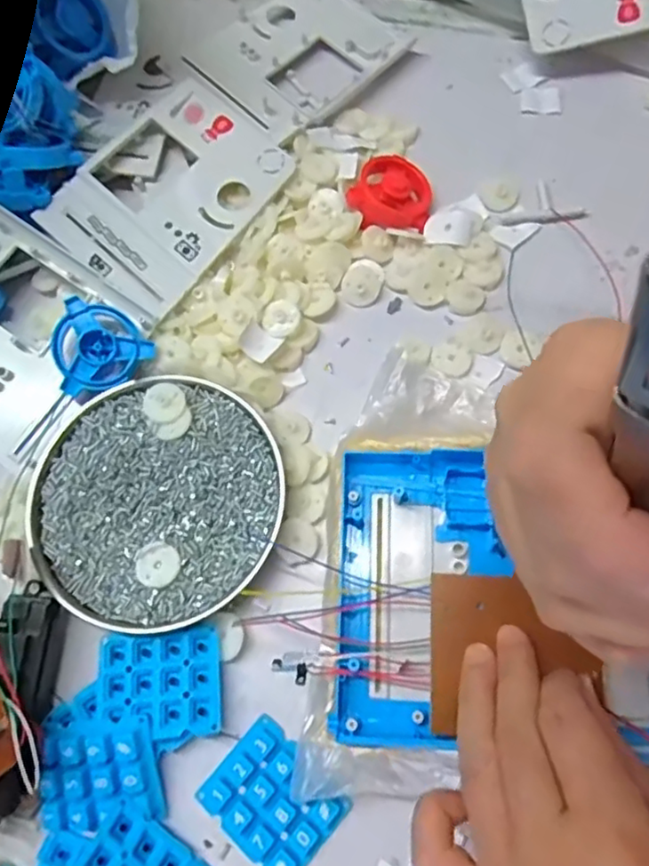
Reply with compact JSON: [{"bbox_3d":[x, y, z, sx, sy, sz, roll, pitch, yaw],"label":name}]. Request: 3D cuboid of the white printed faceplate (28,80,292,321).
[{"bbox_3d":[-0.097,-0.156,0.399,0.108,0.016,0.139,37,74,13],"label":"white printed faceplate"}]

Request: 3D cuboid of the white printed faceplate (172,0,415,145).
[{"bbox_3d":[-0.022,-0.271,0.445,0.117,0.010,0.139,40,75,14],"label":"white printed faceplate"}]

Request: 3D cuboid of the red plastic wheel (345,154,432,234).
[{"bbox_3d":[0.043,-0.154,0.396,0.049,0.017,0.049,14,70,6],"label":"red plastic wheel"}]

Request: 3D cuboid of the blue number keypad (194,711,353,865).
[{"bbox_3d":[-0.025,0.174,0.298,0.058,0.012,0.049,39,74,14],"label":"blue number keypad"}]

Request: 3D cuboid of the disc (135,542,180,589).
[{"bbox_3d":[-0.087,0.069,0.330,0.022,0.004,0.022,0,69,1],"label":"disc"}]

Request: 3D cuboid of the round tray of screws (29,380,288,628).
[{"bbox_3d":[-0.091,0.034,0.336,0.134,0.015,0.128,-43,74,-14],"label":"round tray of screws"}]

